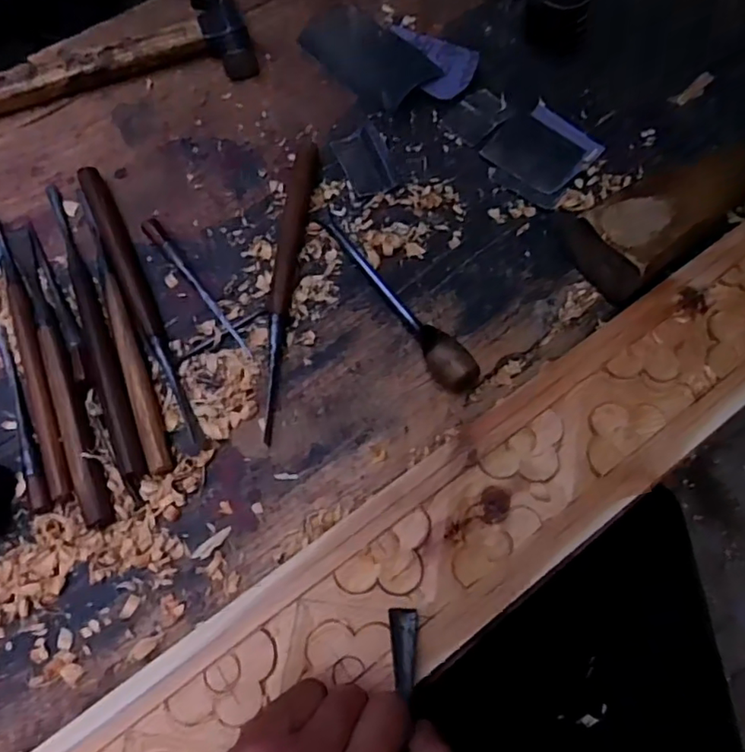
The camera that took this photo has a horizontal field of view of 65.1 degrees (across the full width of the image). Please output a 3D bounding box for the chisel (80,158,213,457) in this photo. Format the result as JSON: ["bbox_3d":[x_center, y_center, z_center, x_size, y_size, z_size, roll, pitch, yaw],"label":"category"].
[{"bbox_3d":[-0.170,-0.057,0.431,0.017,0.013,0.246,-25,72,-11],"label":"chisel"}]

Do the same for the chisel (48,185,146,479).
[{"bbox_3d":[-0.205,-0.044,0.420,0.019,0.014,0.252,-21,72,-10],"label":"chisel"}]

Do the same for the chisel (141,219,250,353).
[{"bbox_3d":[-0.132,-0.066,0.438,0.011,0.012,0.136,-35,75,-14],"label":"chisel"}]

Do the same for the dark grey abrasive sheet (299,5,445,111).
[{"bbox_3d":[-0.004,-0.293,0.526,0.073,0.011,0.129,-38,73,-15],"label":"dark grey abrasive sheet"}]

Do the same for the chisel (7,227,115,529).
[{"bbox_3d":[-0.223,-0.011,0.411,0.018,0.012,0.245,-23,72,-10],"label":"chisel"}]

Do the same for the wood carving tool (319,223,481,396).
[{"bbox_3d":[0.014,-0.060,0.425,0.026,0.029,0.176,-34,72,-14],"label":"wood carving tool"}]

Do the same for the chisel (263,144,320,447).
[{"bbox_3d":[-0.066,-0.073,0.442,0.020,0.013,0.246,7,69,0],"label":"chisel"}]

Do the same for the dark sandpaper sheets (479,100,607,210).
[{"bbox_3d":[0.141,-0.189,0.491,0.078,0.008,0.095,38,72,13],"label":"dark sandpaper sheets"}]

